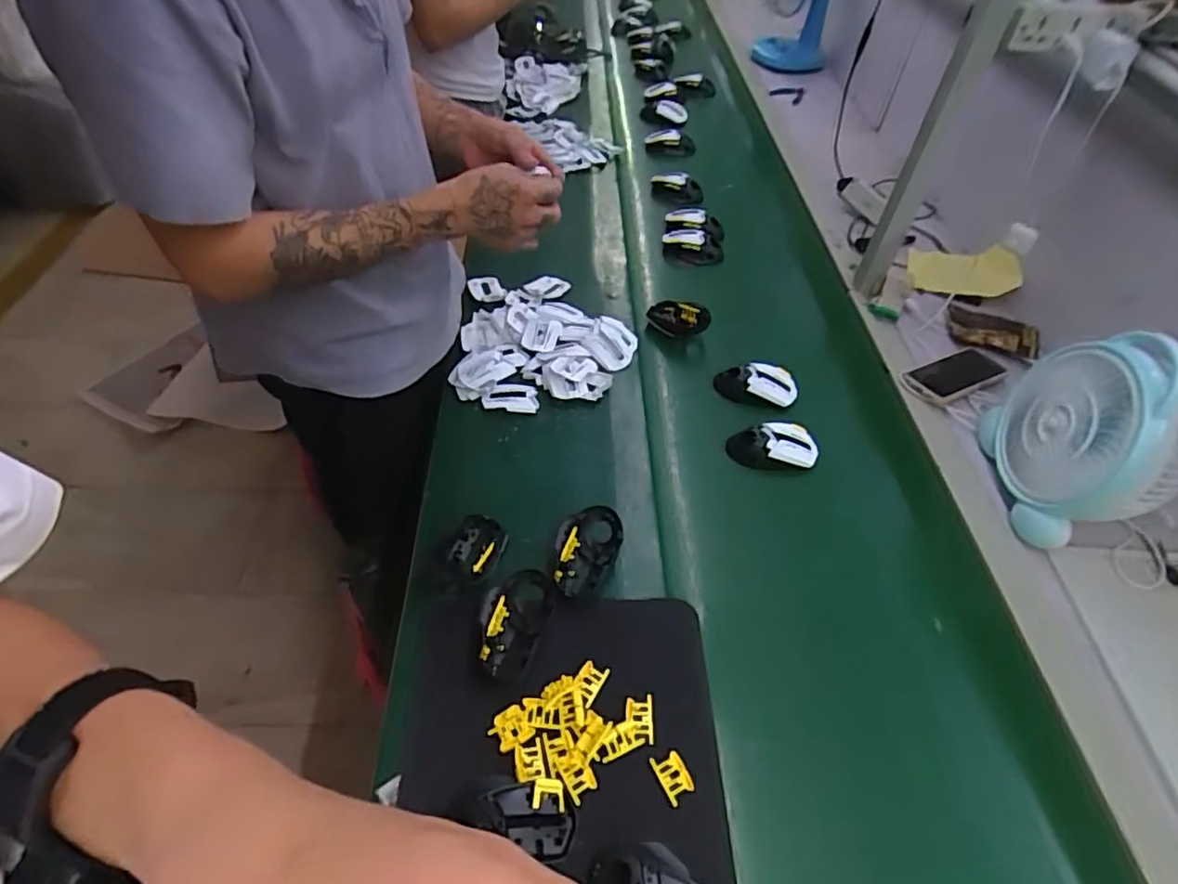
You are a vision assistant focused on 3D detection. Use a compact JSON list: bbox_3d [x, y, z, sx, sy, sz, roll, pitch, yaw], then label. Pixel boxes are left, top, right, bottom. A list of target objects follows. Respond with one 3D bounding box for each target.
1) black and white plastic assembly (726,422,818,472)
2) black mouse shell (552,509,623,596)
[{"bbox_3d":[0.261,0.006,0.884,0.124,0.040,0.057,2,47,-4],"label":"black and white plastic assembly"},{"bbox_3d":[-0.006,0.130,0.748,0.070,0.035,0.112,26,50,18],"label":"black mouse shell"}]

